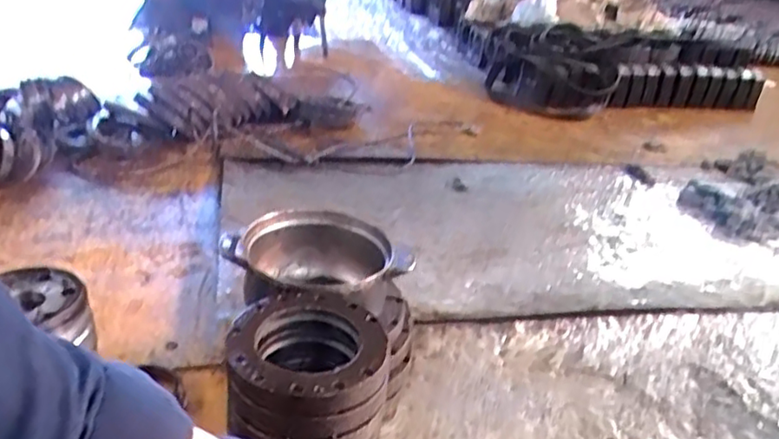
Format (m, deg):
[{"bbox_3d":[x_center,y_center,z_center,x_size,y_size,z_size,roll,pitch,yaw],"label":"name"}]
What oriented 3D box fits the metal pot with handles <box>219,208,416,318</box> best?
[{"bbox_3d":[-0.125,0.090,1.043,0.254,0.116,0.235,4,27,-2],"label":"metal pot with handles"}]

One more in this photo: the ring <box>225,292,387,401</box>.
[{"bbox_3d":[-0.104,0.156,0.825,0.194,0.033,0.194,4,27,-2],"label":"ring"}]

